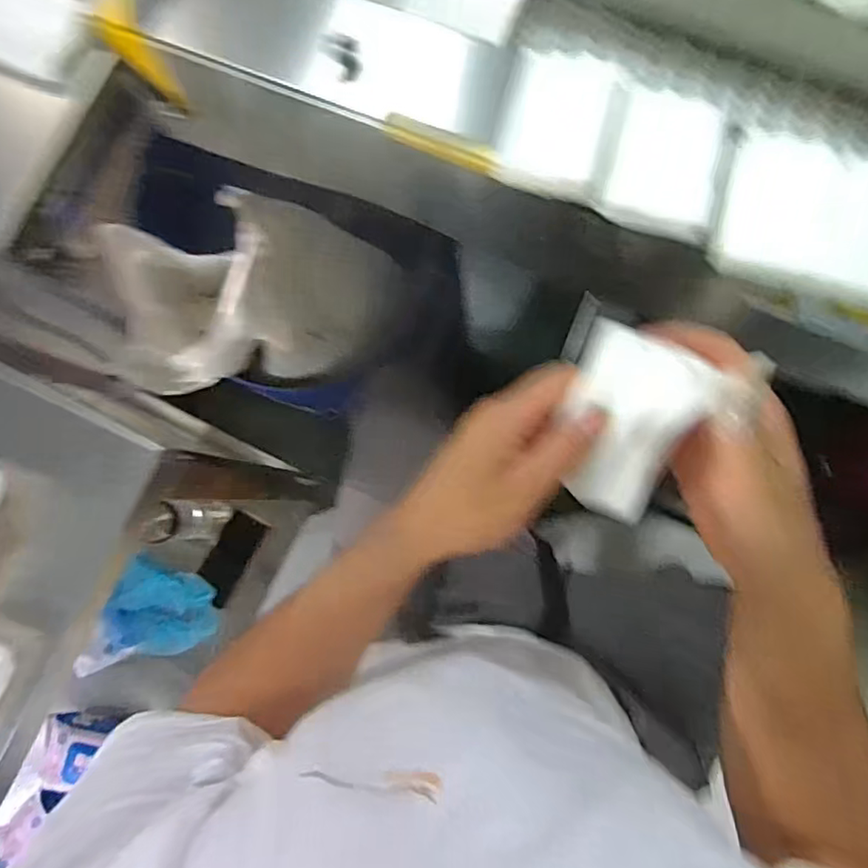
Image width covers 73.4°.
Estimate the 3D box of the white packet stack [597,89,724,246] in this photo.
[{"bbox_3d":[0.169,-0.197,0.424,0.077,0.017,0.099,14,85,4],"label":"white packet stack"}]

